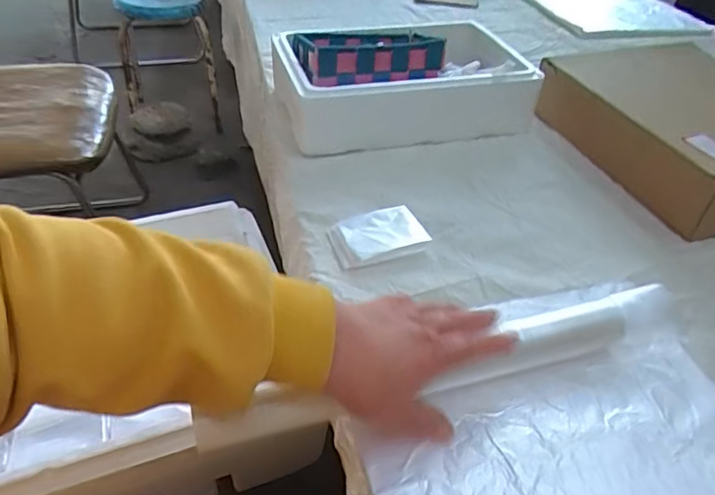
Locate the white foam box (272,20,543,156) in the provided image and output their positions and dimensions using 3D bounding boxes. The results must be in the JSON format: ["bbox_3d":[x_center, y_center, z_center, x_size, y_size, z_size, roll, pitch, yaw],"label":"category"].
[{"bbox_3d":[0.061,-0.226,0.775,0.312,0.098,0.193,-9,43,-12],"label":"white foam box"}]

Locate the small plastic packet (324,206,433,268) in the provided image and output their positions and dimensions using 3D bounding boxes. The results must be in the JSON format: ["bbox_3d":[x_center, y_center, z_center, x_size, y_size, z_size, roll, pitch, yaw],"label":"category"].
[{"bbox_3d":[0.023,-0.012,0.597,0.095,0.016,0.062,-12,44,-15],"label":"small plastic packet"}]

